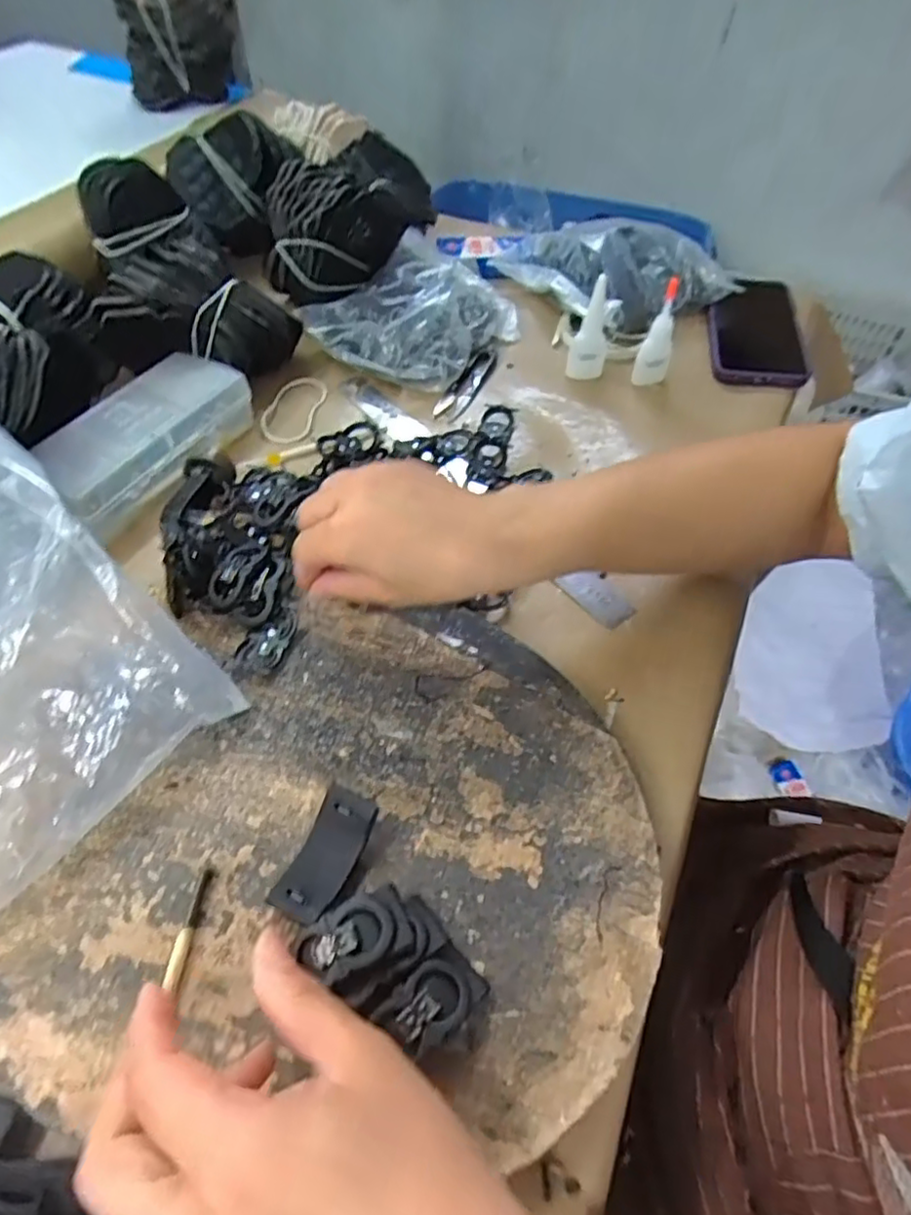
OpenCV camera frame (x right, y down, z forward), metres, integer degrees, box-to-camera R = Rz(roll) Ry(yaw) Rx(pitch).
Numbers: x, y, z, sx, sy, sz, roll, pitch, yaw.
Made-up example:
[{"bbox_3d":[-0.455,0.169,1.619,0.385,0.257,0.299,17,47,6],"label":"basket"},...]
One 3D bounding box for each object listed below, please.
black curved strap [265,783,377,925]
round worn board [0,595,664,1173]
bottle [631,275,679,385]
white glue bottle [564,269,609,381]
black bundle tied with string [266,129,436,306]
[{"bbox_3d":[-0.059,0.112,0.296,0.026,0.004,0.057,23,69,16],"label":"black curved strap"},{"bbox_3d":[-0.053,0.104,0.320,0.293,0.008,0.252,4,53,2],"label":"round worn board"},{"bbox_3d":[0.170,-0.227,0.540,0.025,0.086,0.029,18,55,12],"label":"bottle"},{"bbox_3d":[0.115,-0.234,0.546,0.030,0.081,0.033,14,54,9],"label":"white glue bottle"},{"bbox_3d":[-0.092,-0.354,0.577,0.096,0.089,0.161,18,54,12],"label":"black bundle tied with string"}]

